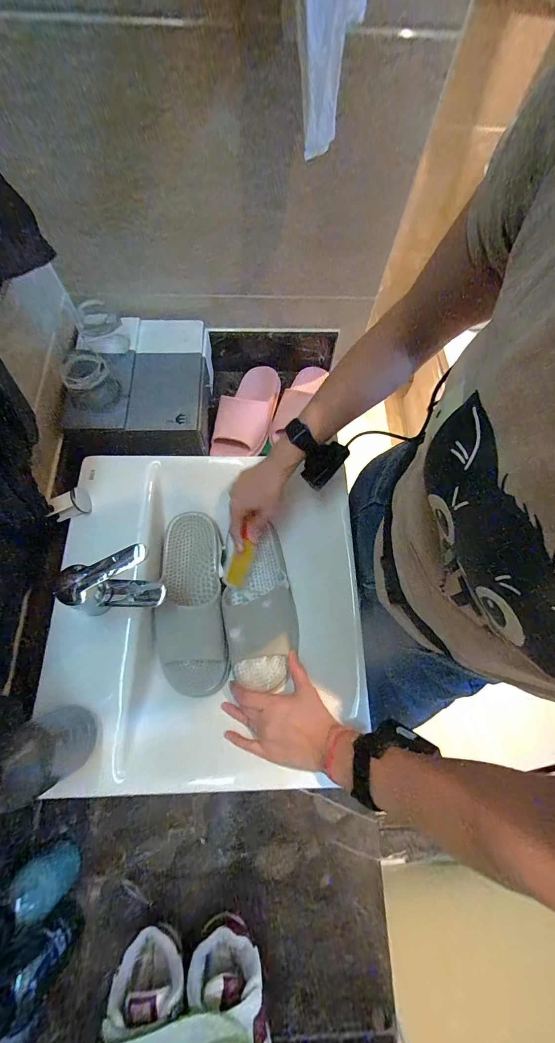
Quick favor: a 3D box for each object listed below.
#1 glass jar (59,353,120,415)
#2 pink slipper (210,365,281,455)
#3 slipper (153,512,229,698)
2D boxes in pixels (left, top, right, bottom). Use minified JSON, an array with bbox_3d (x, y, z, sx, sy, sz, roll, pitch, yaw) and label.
[{"bbox_3d":[-0.306,-0.225,0.563,0.075,0.055,0.072,1,70,-2],"label":"glass jar"},{"bbox_3d":[-0.058,-0.229,0.712,0.104,0.080,0.241,13,70,3],"label":"pink slipper"},{"bbox_3d":[-0.131,0.113,0.511,0.098,0.049,0.270,-6,70,-4],"label":"slipper"}]

